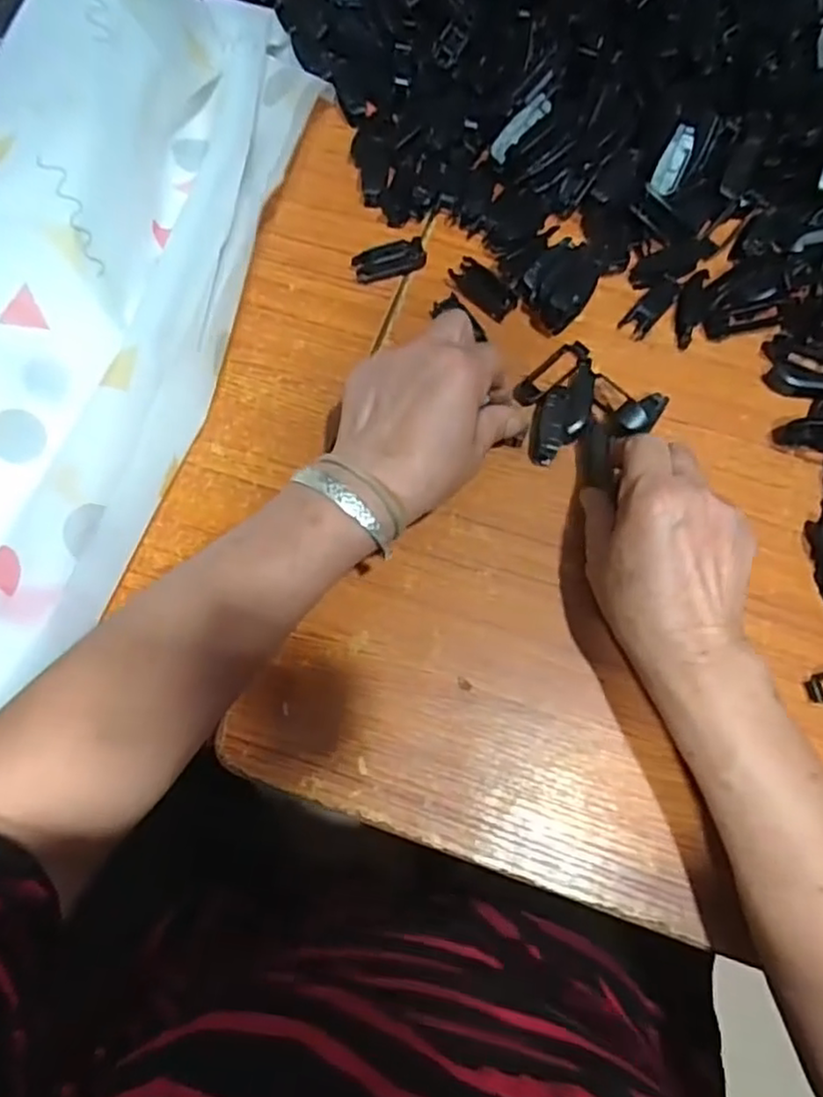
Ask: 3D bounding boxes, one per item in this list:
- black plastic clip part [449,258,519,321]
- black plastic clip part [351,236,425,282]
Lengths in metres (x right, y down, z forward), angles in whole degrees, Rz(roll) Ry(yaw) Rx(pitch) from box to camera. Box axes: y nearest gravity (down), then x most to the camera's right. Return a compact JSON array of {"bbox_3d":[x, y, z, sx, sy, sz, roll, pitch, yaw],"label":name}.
[{"bbox_3d":[0.049,-0.176,0.460,0.048,0.009,0.025,43,77,12],"label":"black plastic clip part"},{"bbox_3d":[-0.014,-0.195,0.463,0.049,0.016,0.017,-23,74,-7],"label":"black plastic clip part"}]

